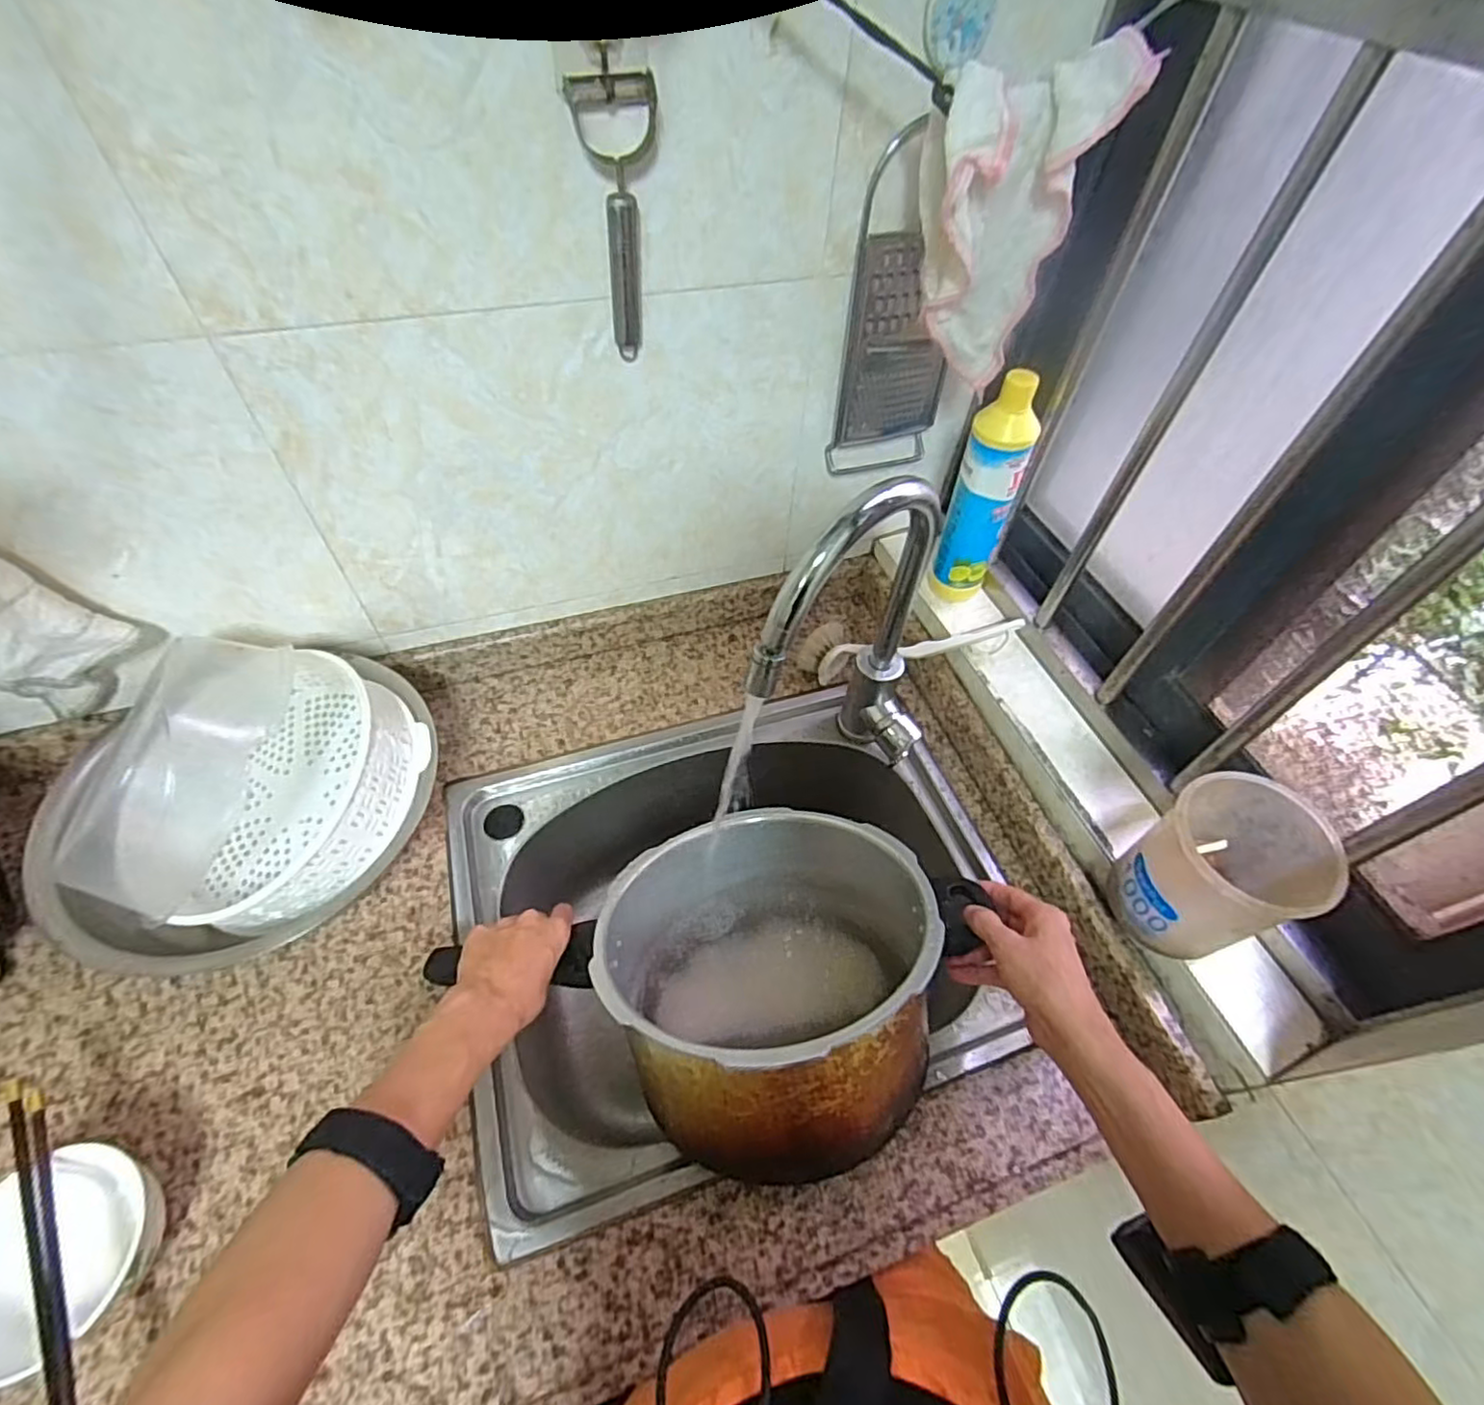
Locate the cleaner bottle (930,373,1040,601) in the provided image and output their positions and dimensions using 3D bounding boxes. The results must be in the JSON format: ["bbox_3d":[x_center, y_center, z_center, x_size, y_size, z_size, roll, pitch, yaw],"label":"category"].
[{"bbox_3d":[0.236,-0.197,0.652,0.058,0.239,0.050,30,57,18],"label":"cleaner bottle"}]

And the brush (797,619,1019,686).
[{"bbox_3d":[0.175,-0.066,0.718,0.230,0.051,0.043,-7,50,19],"label":"brush"}]

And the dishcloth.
[{"bbox_3d":[0.183,-0.326,0.468,0.122,0.195,0.061,2,53,-2],"label":"dishcloth"}]

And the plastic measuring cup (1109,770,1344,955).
[{"bbox_3d":[0.344,0.125,0.487,0.100,0.124,0.090,-26,59,-21],"label":"plastic measuring cup"}]

